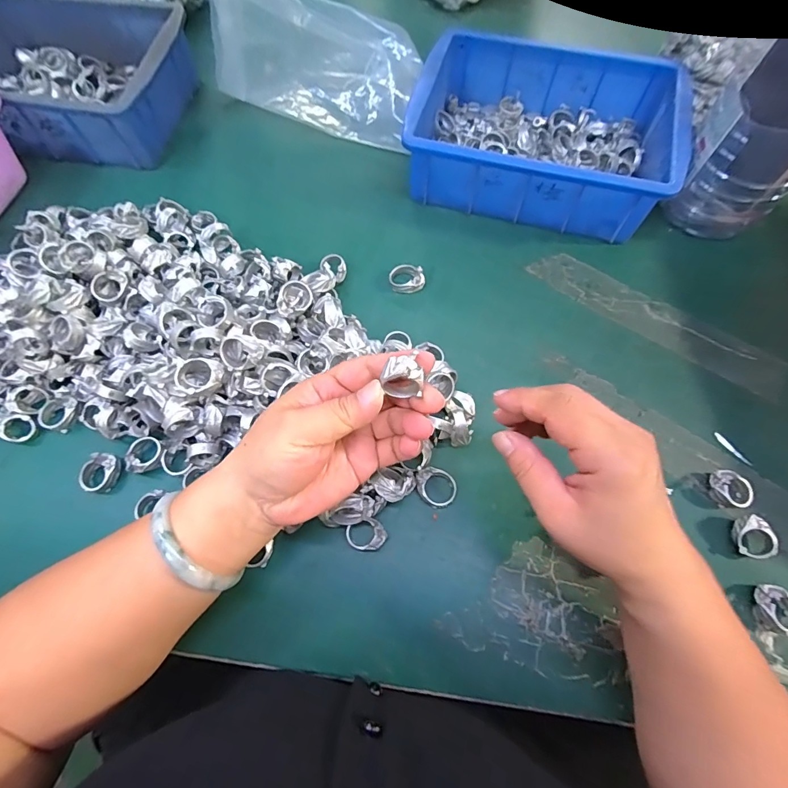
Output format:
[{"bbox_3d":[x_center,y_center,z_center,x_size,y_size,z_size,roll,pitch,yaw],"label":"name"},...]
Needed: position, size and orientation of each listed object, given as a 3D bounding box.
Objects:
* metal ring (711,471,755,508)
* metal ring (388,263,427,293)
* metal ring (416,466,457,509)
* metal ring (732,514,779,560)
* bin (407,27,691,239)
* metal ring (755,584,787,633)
[{"bbox_3d":[0.250,0.070,0.304,0.023,0.013,0.027,-7,67,-2],"label":"metal ring"},{"bbox_3d":[0.012,-0.109,0.381,0.031,0.018,0.028,-10,68,-4],"label":"metal ring"},{"bbox_3d":[0.031,0.070,0.310,0.032,0.014,0.025,32,71,13],"label":"metal ring"},{"bbox_3d":[0.252,0.101,0.288,0.019,0.019,0.028,-1,67,0],"label":"metal ring"},{"bbox_3d":[0.144,-0.256,0.410,0.236,0.076,0.166,17,68,7],"label":"bin"},{"bbox_3d":[0.259,0.145,0.277,0.023,0.014,0.028,7,68,3],"label":"metal ring"}]

